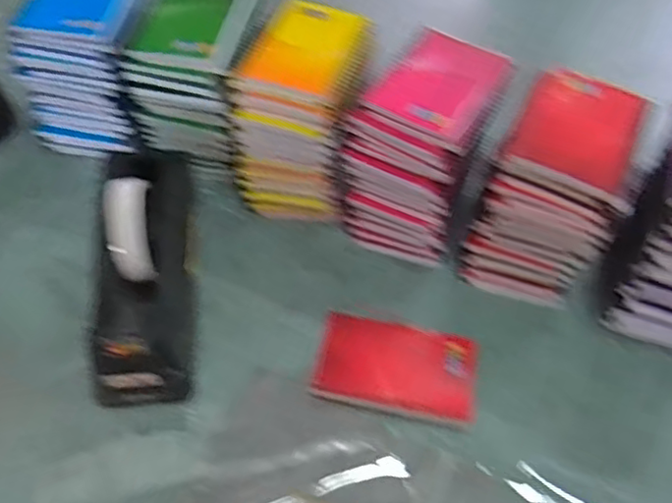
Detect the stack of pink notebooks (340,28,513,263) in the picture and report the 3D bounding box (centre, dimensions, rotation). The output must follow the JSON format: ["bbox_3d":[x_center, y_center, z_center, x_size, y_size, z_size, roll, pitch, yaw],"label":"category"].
[{"bbox_3d":[0.080,-0.097,0.605,0.113,0.150,0.149,22,52,16],"label":"stack of pink notebooks"}]

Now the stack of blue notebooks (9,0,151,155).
[{"bbox_3d":[-0.241,-0.202,0.650,0.108,0.128,0.157,7,55,3],"label":"stack of blue notebooks"}]

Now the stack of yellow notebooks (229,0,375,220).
[{"bbox_3d":[-0.030,-0.135,0.631,0.107,0.141,0.156,10,50,6],"label":"stack of yellow notebooks"}]

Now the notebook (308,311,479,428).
[{"bbox_3d":[0.051,0.097,0.532,0.130,0.013,0.080,11,50,7],"label":"notebook"}]

